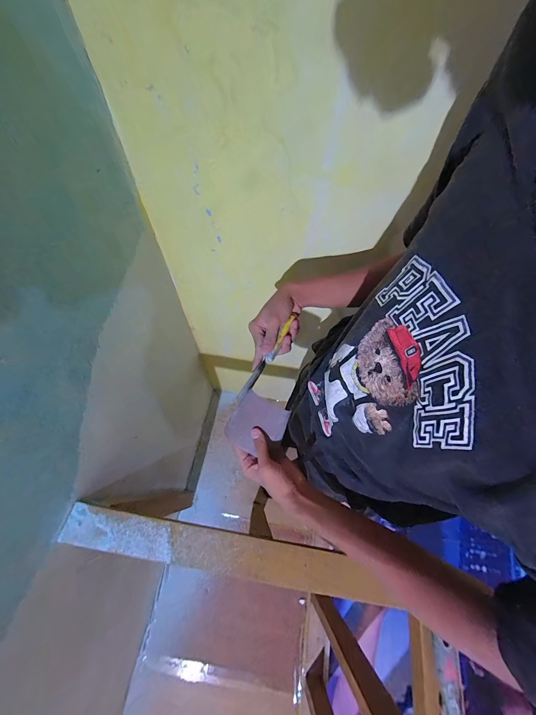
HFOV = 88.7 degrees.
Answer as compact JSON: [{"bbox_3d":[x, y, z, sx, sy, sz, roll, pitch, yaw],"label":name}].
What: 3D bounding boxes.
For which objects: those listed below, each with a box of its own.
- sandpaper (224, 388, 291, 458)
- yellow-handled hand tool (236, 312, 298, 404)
[{"bbox_3d":[-0.019,0.113,0.457,0.088,0.007,0.093,27,93,5],"label":"sandpaper"},{"bbox_3d":[0.001,0.001,0.470,0.014,0.018,0.175,32,79,12],"label":"yellow-handled hand tool"}]

